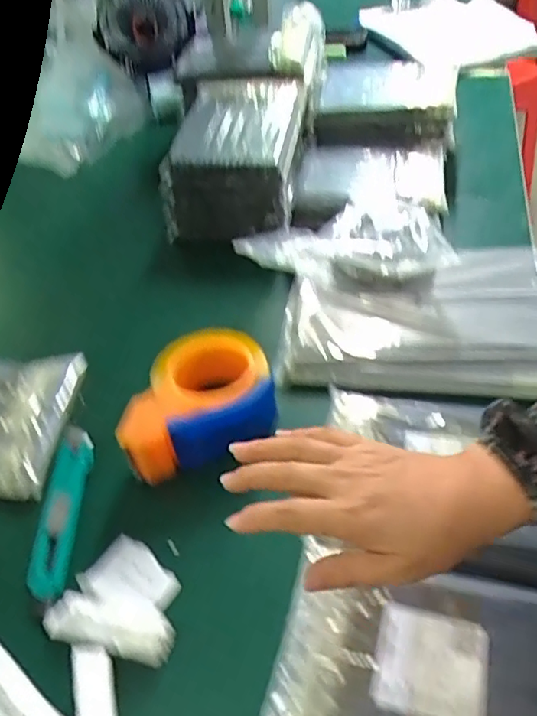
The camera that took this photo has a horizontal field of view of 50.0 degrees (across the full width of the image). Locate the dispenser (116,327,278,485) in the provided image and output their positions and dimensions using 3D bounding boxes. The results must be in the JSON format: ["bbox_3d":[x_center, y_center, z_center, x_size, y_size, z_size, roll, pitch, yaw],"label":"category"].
[{"bbox_3d":[-0.061,0.037,0.513,0.138,0.057,0.110,-17,48,-9],"label":"dispenser"}]

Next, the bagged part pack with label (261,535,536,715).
[{"bbox_3d":[0.096,0.200,0.361,0.181,0.014,0.141,7,49,13],"label":"bagged part pack with label"}]

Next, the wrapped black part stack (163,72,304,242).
[{"bbox_3d":[-0.037,-0.251,0.719,0.154,0.114,0.183,3,48,9],"label":"wrapped black part stack"}]

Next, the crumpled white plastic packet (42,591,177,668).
[{"bbox_3d":[-0.112,0.188,0.412,0.094,0.019,0.037,8,49,14],"label":"crumpled white plastic packet"}]

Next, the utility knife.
[{"bbox_3d":[-0.174,0.123,0.483,0.036,0.013,0.153,-5,47,2],"label":"utility knife"}]

